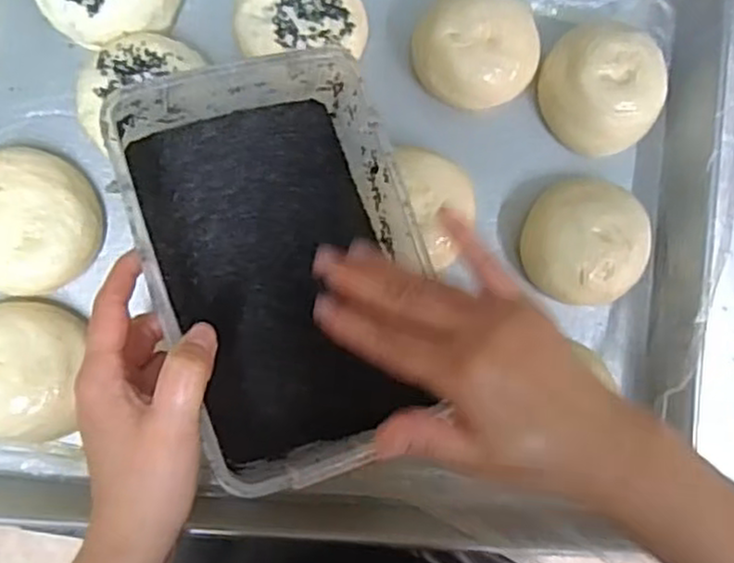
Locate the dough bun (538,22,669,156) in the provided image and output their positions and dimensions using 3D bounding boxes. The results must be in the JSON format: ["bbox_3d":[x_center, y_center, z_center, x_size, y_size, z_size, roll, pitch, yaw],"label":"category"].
[{"bbox_3d":[0.158,-0.128,0.487,0.075,0.036,0.080,0,90,-6],"label":"dough bun"}]

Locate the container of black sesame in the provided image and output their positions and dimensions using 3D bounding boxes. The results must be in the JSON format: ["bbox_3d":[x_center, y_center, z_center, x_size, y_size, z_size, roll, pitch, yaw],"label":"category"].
[{"bbox_3d":[-0.043,-0.012,0.392,0.135,0.057,0.207,-19,93,-8],"label":"container of black sesame"}]

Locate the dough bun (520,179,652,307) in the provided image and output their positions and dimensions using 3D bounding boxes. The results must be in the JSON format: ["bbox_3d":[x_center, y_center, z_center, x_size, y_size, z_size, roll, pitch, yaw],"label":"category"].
[{"bbox_3d":[0.148,-0.027,0.482,0.079,0.037,0.081,0,90,-6],"label":"dough bun"}]

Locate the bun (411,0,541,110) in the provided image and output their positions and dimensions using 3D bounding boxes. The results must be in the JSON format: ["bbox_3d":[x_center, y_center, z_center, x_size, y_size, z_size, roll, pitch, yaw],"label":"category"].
[{"bbox_3d":[0.073,-0.153,0.478,0.084,0.036,0.077,-12,91,-6],"label":"bun"}]

